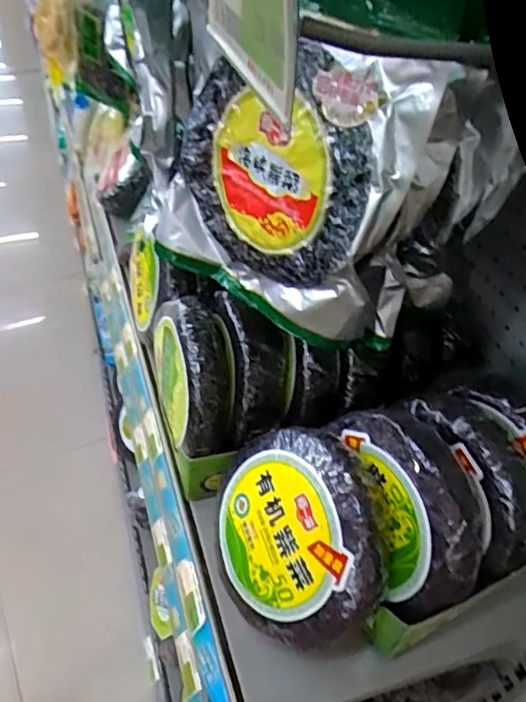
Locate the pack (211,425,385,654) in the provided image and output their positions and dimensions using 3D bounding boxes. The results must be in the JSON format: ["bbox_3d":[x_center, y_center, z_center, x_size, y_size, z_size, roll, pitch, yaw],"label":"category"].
[{"bbox_3d":[0.026,0.182,0.550,0.035,0.188,0.193,12,46,-49],"label":"pack"}]

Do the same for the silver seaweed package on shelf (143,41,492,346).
[{"bbox_3d":[0.020,-0.148,0.501,0.266,0.245,0.064,30,47,23],"label":"silver seaweed package on shelf"}]

